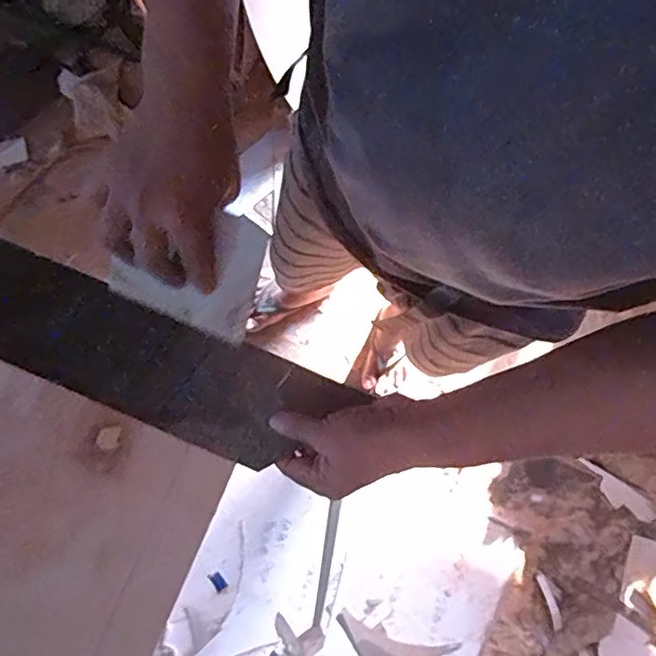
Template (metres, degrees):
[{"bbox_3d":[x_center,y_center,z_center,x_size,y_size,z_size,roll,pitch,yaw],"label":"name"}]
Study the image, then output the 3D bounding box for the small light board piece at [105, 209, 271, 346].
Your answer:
[{"bbox_3d":[-0.121,-0.053,0.486,0.127,0.013,0.113,22,121,3],"label":"small light board piece"}]

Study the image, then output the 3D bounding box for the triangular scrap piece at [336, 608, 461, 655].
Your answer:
[{"bbox_3d":[0.151,0.669,1.268,0.205,0.010,0.169,-24,79,-6],"label":"triangular scrap piece"}]

